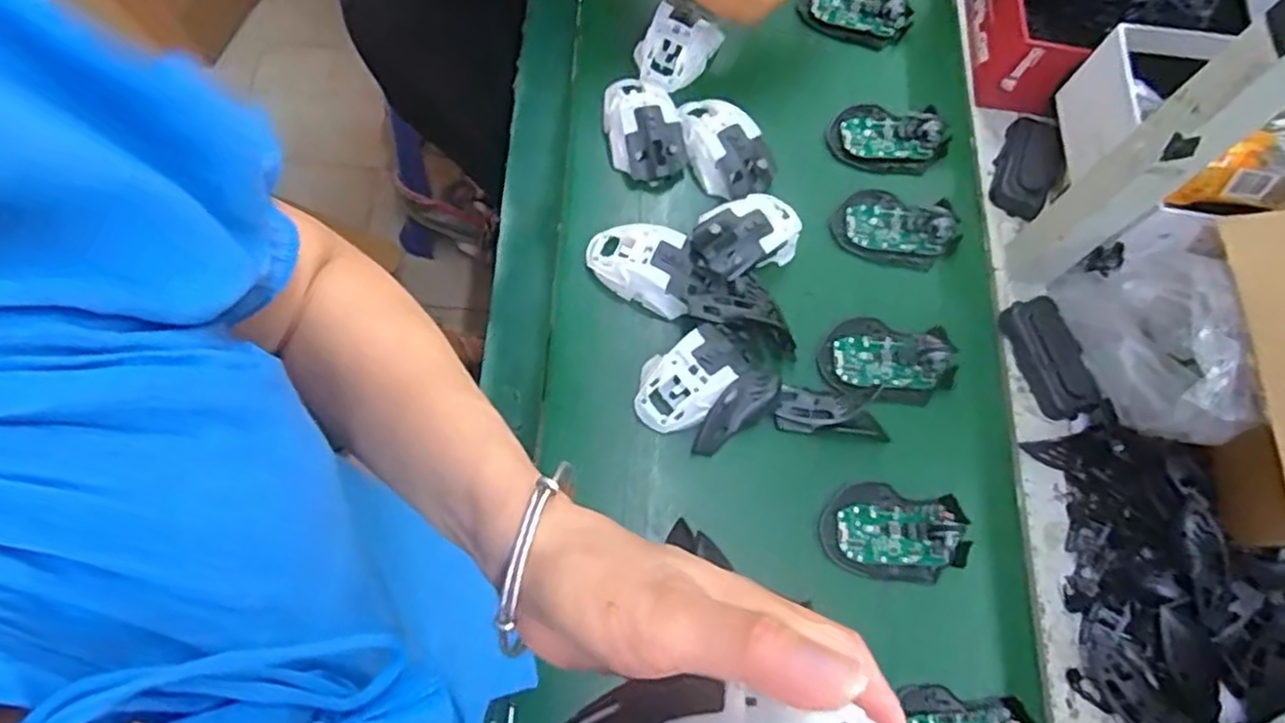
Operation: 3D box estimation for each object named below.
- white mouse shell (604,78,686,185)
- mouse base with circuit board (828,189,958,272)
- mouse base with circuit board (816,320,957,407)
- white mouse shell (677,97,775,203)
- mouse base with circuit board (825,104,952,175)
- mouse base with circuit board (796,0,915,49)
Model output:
[{"bbox_3d":[0.001,-0.223,0.691,0.072,0.040,0.108,-16,71,-7],"label":"white mouse shell"},{"bbox_3d":[0.237,-0.125,0.683,0.112,0.019,0.070,15,70,5],"label":"mouse base with circuit board"},{"bbox_3d":[0.213,0.000,0.637,0.114,0.016,0.075,5,69,1],"label":"mouse base with circuit board"},{"bbox_3d":[0.076,-0.199,0.690,0.067,0.043,0.106,-31,73,-11],"label":"white mouse shell"},{"bbox_3d":[0.243,-0.220,0.715,0.116,0.018,0.071,12,70,4],"label":"mouse base with circuit board"},{"bbox_3d":[0.223,-0.365,0.770,0.110,0.025,0.065,25,71,9],"label":"mouse base with circuit board"}]

